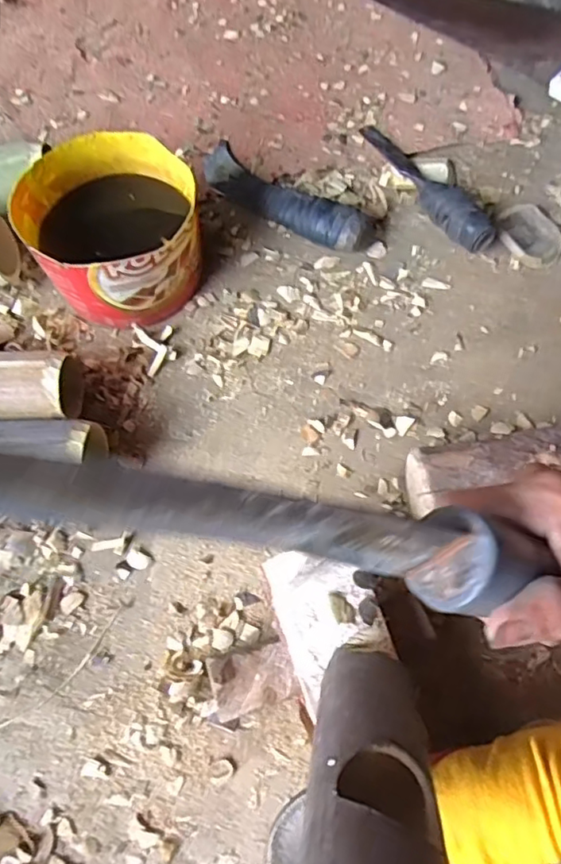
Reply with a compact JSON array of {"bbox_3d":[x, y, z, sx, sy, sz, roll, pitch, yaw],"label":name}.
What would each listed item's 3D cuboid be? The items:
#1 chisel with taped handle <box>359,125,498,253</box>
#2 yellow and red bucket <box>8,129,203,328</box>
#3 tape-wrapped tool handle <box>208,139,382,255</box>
[{"bbox_3d":[0.154,-0.264,0.608,0.046,0.039,0.203,-27,71,-9],"label":"chisel with taped handle"},{"bbox_3d":[-0.150,-0.188,0.555,0.150,0.094,0.150,0,69,1],"label":"yellow and red bucket"},{"bbox_3d":[0.003,-0.249,0.608,0.209,0.037,0.062,35,73,13],"label":"tape-wrapped tool handle"}]

